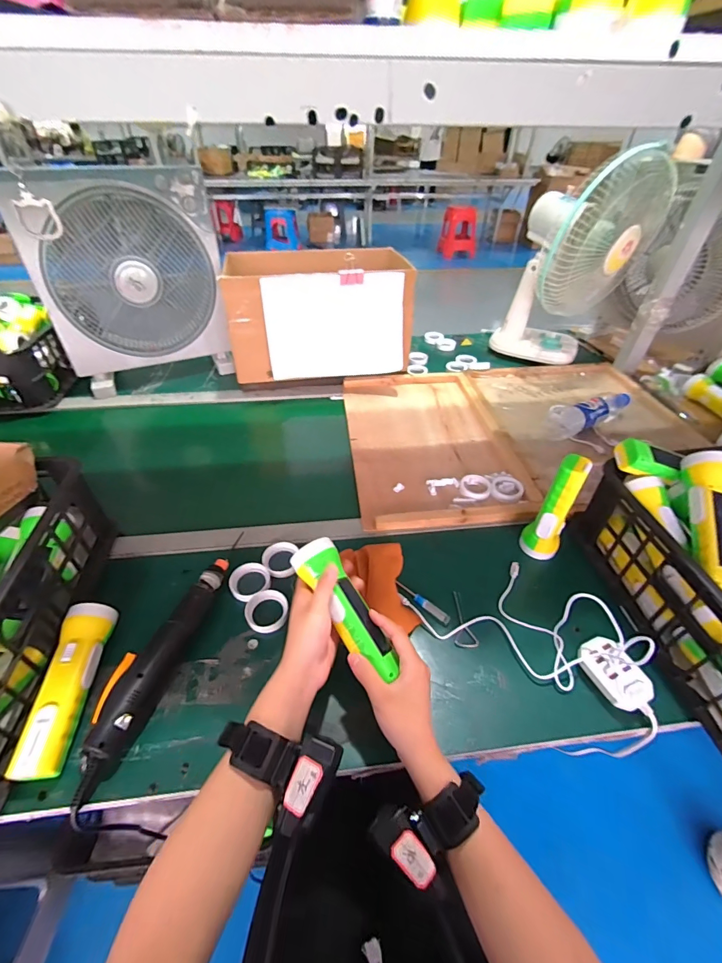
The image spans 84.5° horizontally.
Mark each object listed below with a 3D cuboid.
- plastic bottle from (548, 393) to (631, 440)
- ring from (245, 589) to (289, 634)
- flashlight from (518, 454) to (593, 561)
[{"bbox_3d":[0.475,-0.146,0.844,0.239,0.053,0.073,-22,47,-23],"label":"plastic bottle"},{"bbox_3d":[-0.126,0.172,0.530,0.052,0.014,0.059,0,42,0],"label":"ring"},{"bbox_3d":[0.273,0.039,0.558,0.049,0.163,0.043,24,47,24],"label":"flashlight"}]

